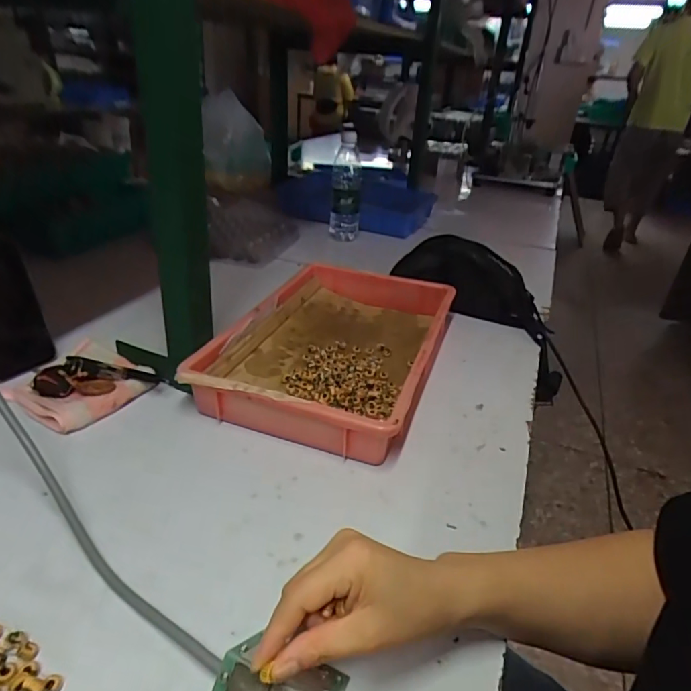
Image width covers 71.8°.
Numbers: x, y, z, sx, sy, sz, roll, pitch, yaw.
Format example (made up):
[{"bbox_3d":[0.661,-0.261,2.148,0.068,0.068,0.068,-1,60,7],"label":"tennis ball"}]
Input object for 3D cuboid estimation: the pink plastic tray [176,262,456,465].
[{"bbox_3d":[-0.006,-0.005,0.629,0.238,0.064,0.359,13,32,15],"label":"pink plastic tray"}]

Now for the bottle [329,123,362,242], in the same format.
[{"bbox_3d":[0.003,-0.346,1.048,0.065,0.209,0.071,11,32,11],"label":"bottle"}]

